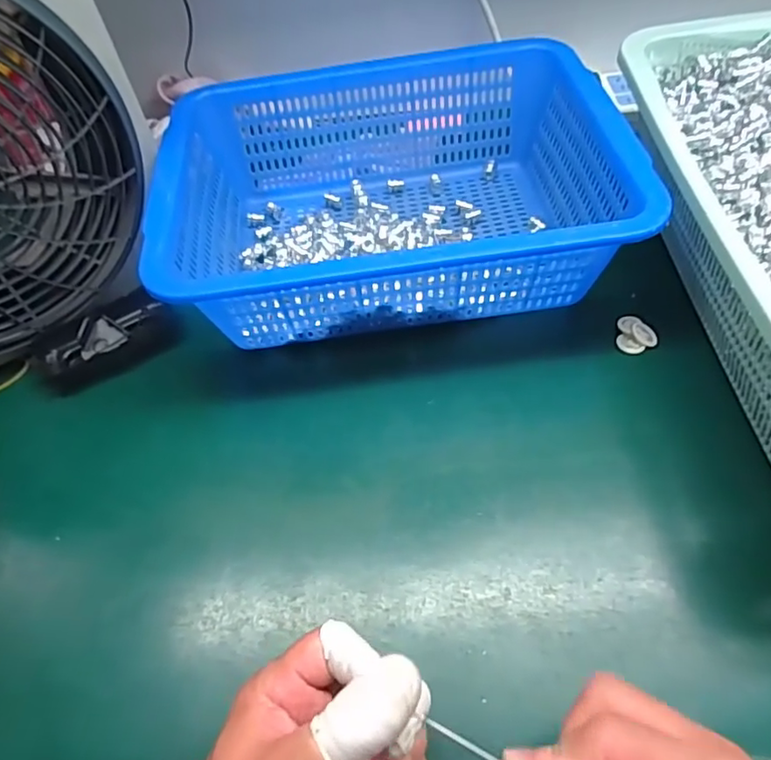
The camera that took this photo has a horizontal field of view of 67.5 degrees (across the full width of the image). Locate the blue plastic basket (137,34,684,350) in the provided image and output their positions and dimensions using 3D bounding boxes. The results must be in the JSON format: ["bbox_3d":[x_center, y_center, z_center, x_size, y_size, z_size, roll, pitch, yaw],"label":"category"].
[{"bbox_3d":[0.003,-0.148,0.471,0.341,0.106,0.262,-8,54,0],"label":"blue plastic basket"}]

